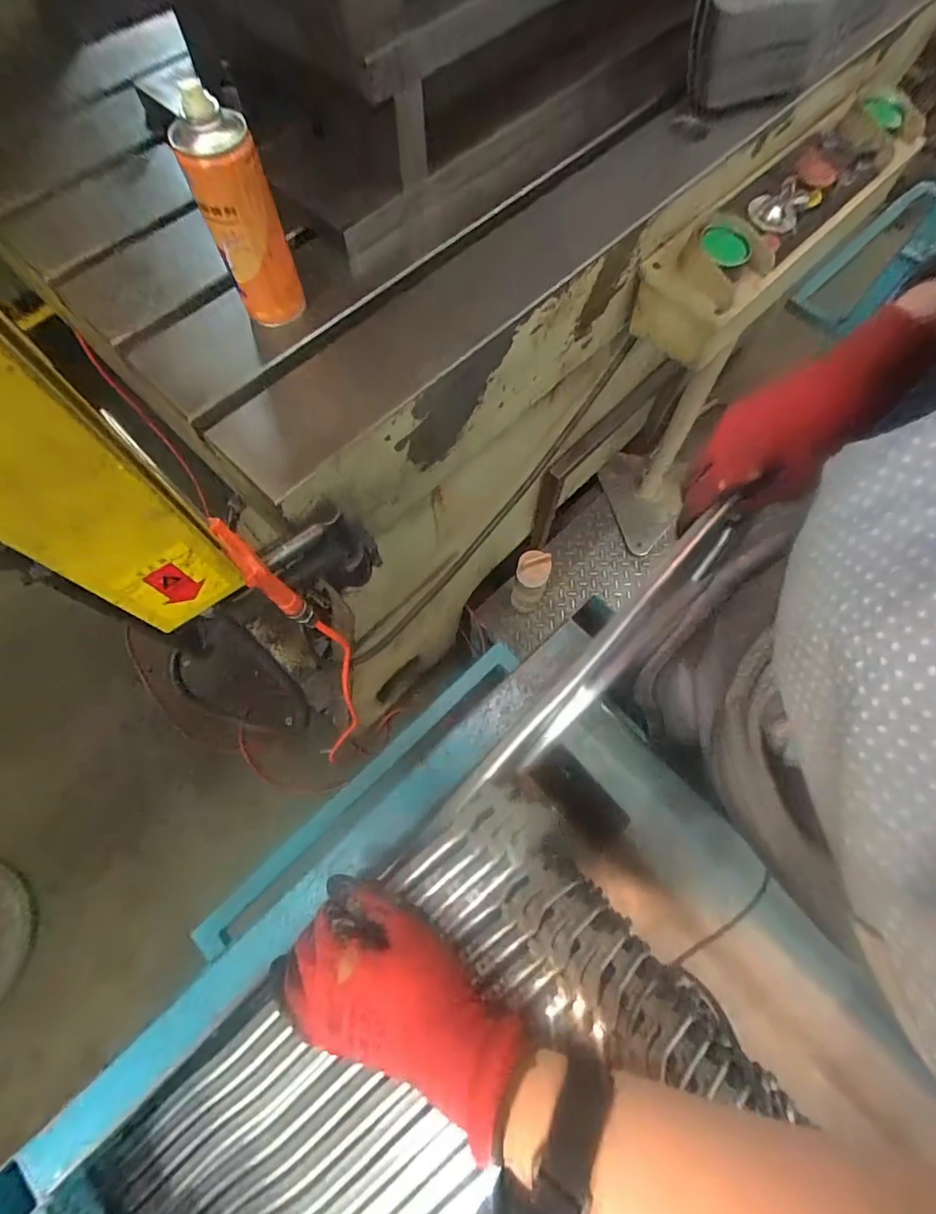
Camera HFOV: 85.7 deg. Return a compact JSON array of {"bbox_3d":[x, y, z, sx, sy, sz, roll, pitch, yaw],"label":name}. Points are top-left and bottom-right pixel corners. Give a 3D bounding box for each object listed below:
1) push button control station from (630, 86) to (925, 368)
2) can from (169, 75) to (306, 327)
[{"bbox_3d":[0.481,-0.595,0.750,0.642,0.098,0.153,-43,74,-14],"label":"push button control station"},{"bbox_3d":[-0.203,-0.347,0.462,0.062,0.174,0.057,0,69,1],"label":"can"}]

